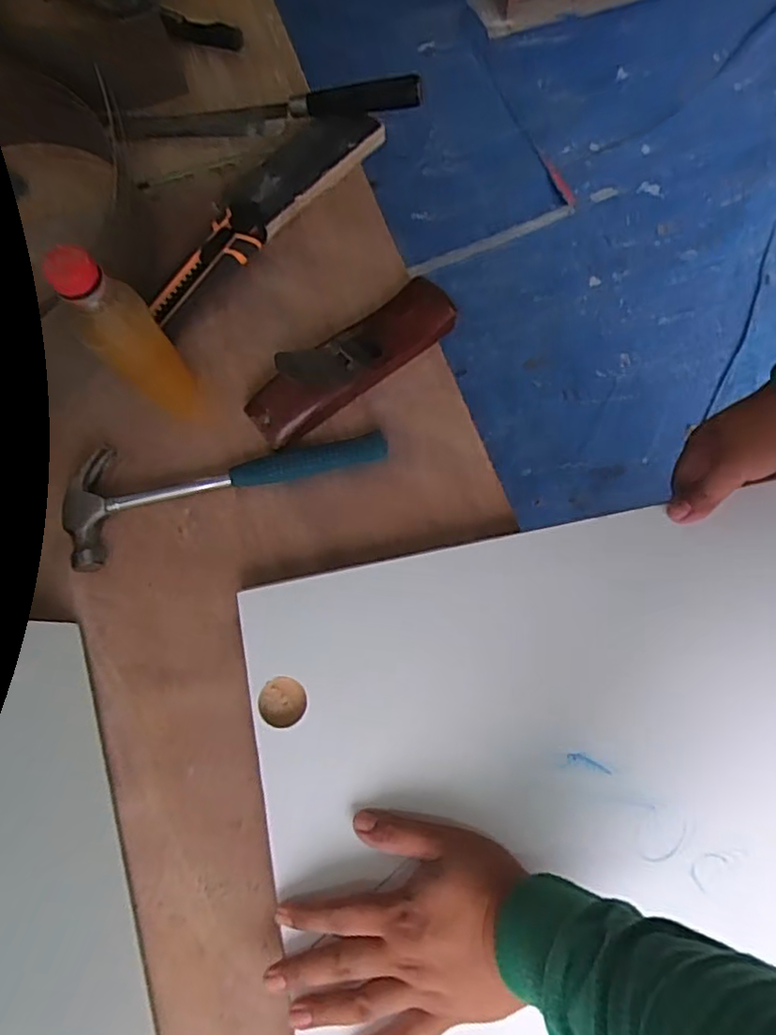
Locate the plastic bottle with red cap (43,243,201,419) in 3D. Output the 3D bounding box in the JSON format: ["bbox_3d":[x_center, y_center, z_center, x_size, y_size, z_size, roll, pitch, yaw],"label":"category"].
[{"bbox_3d":[-0.190,-0.131,0.473,0.050,0.180,0.051,0,73,1],"label":"plastic bottle with red cap"}]

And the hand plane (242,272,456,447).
[{"bbox_3d":[-0.032,-0.136,0.544,0.202,0.058,0.054,-37,76,-10],"label":"hand plane"}]

